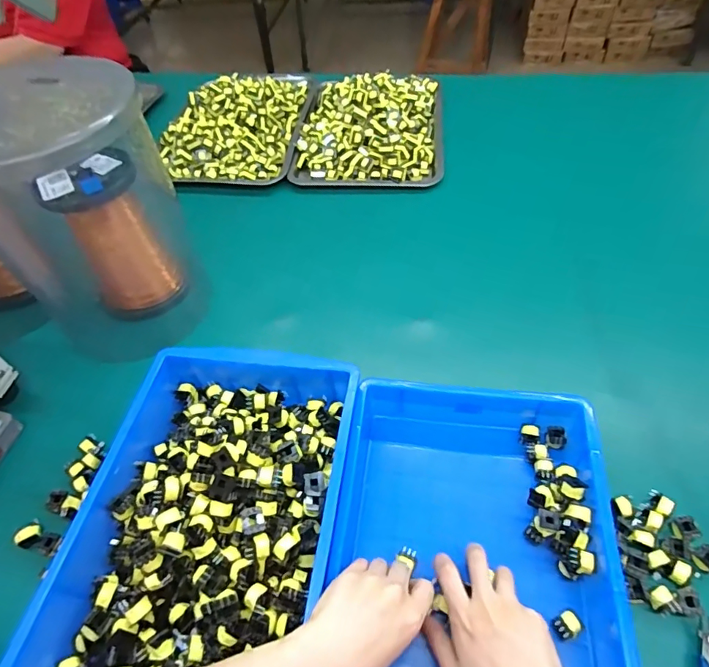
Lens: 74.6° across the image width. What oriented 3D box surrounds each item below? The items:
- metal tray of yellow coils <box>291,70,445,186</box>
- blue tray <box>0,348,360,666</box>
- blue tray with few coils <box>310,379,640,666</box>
[{"bbox_3d":[0.029,-0.413,0.901,0.280,0.086,0.317,2,53,7],"label":"metal tray of yellow coils"},{"bbox_3d":[-0.136,0.166,0.439,0.226,0.081,0.351,5,53,9],"label":"blue tray"},{"bbox_3d":[0.098,0.223,0.415,0.247,0.070,0.374,5,53,9],"label":"blue tray with few coils"}]

